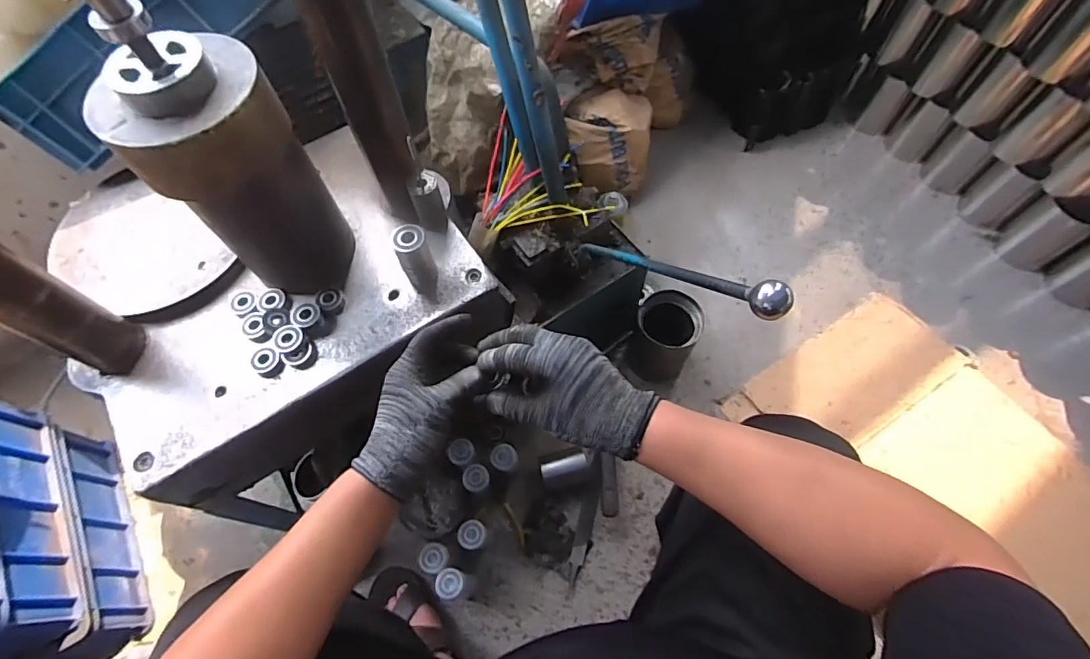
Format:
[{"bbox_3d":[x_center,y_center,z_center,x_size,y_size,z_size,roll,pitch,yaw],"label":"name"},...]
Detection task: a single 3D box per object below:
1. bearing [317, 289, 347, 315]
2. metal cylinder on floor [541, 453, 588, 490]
[{"bbox_3d":[-0.266,-0.035,0.633,0.031,0.013,0.034,-36,67,-16],"label":"bearing"},{"bbox_3d":[0.038,0.261,0.924,0.084,0.040,0.049,-13,63,-5],"label":"metal cylinder on floor"}]

